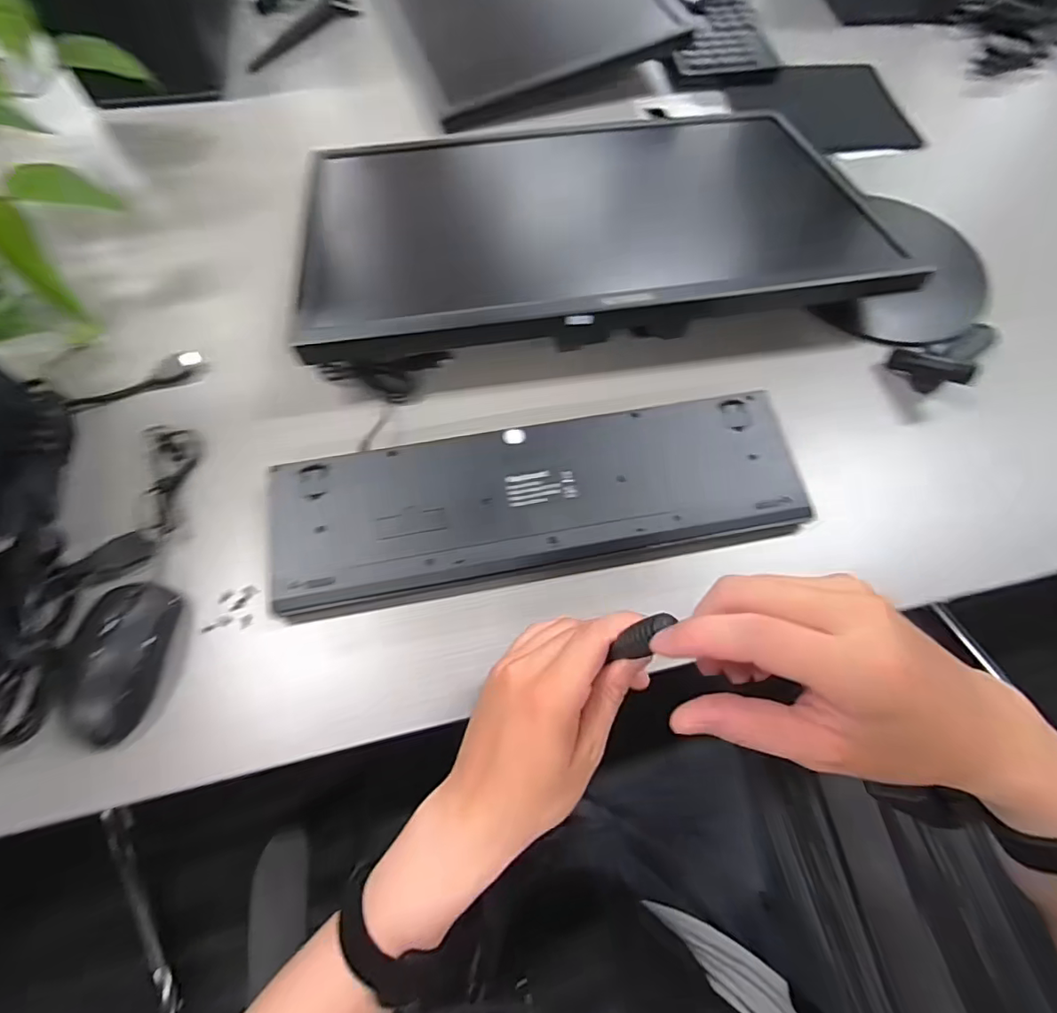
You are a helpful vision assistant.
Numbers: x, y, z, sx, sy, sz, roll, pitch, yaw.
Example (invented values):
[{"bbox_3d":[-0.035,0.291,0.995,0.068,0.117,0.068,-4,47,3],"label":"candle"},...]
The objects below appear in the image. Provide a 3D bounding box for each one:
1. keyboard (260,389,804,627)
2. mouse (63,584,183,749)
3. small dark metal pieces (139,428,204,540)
[{"bbox_3d":[0.009,-0.004,0.432,0.409,0.037,0.123,-9,67,-5],"label":"keyboard"},{"bbox_3d":[-0.289,0.108,0.375,0.053,0.033,0.108,-2,66,-3],"label":"mouse"},{"bbox_3d":[-0.299,-0.026,0.437,0.034,0.030,0.097,-9,67,-5],"label":"small dark metal pieces"}]

